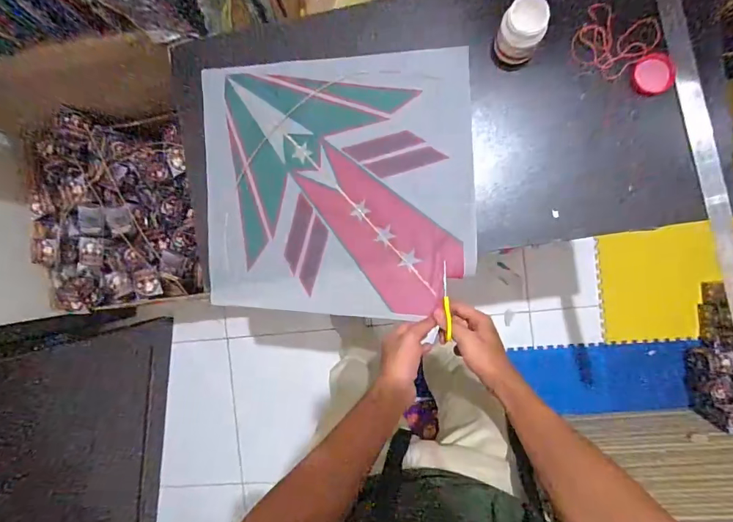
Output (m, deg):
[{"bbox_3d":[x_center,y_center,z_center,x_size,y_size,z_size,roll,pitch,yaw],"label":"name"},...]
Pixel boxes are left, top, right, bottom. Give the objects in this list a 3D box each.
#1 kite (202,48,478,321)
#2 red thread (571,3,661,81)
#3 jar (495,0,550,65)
[{"bbox_3d":[-0.052,-0.116,0.642,0.414,0.039,0.388,-2,91,6],"label":"kite"},{"bbox_3d":[0.354,-0.313,0.603,0.105,0.010,0.096,0,92,6],"label":"red thread"},{"bbox_3d":[0.210,-0.309,0.579,0.057,0.087,0.060,0,92,6],"label":"jar"}]

